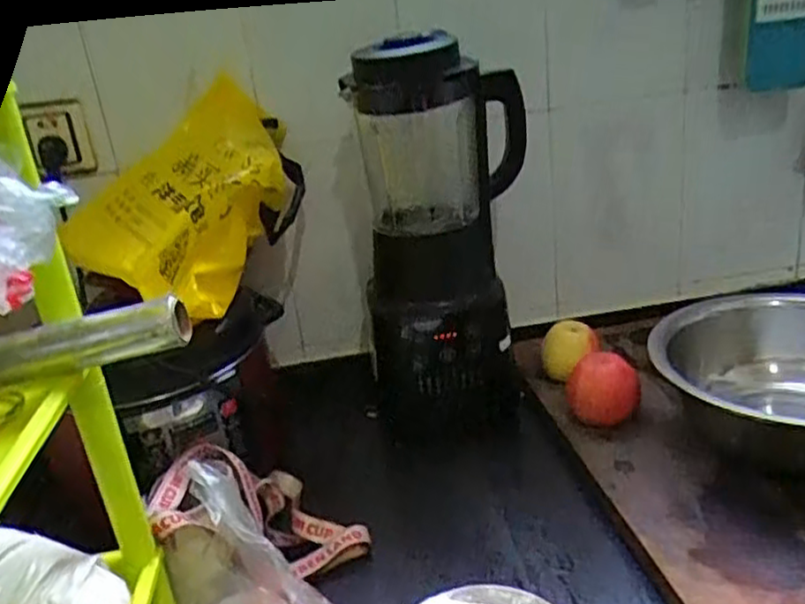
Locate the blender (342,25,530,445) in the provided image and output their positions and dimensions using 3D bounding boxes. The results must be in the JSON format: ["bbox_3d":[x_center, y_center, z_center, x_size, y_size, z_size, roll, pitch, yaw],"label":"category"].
[{"bbox_3d":[0.055,-0.078,0.906,0.181,0.462,0.179,1,23,20],"label":"blender"}]

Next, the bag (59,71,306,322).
[{"bbox_3d":[-0.258,-0.138,0.843,0.212,0.187,0.337,1,23,20],"label":"bag"}]

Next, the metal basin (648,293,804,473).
[{"bbox_3d":[0.438,0.093,0.777,0.288,0.113,0.307,-6,22,3],"label":"metal basin"}]

